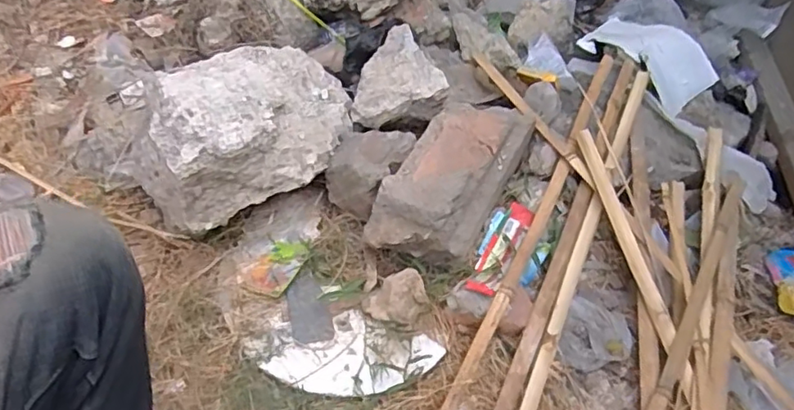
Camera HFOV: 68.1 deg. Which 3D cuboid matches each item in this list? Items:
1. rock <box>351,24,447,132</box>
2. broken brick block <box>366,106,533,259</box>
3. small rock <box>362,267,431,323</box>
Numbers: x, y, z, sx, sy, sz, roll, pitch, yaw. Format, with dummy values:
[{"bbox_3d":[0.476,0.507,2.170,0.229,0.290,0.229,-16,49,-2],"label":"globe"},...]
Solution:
[{"bbox_3d":[0.010,-0.223,1.077,0.158,0.105,0.185,9,49,-1],"label":"rock"},{"bbox_3d":[0.087,-0.045,0.956,0.153,0.110,0.320,25,51,12],"label":"broken brick block"},{"bbox_3d":[-0.003,0.144,0.898,0.096,0.040,0.074,-6,51,-14],"label":"small rock"}]

